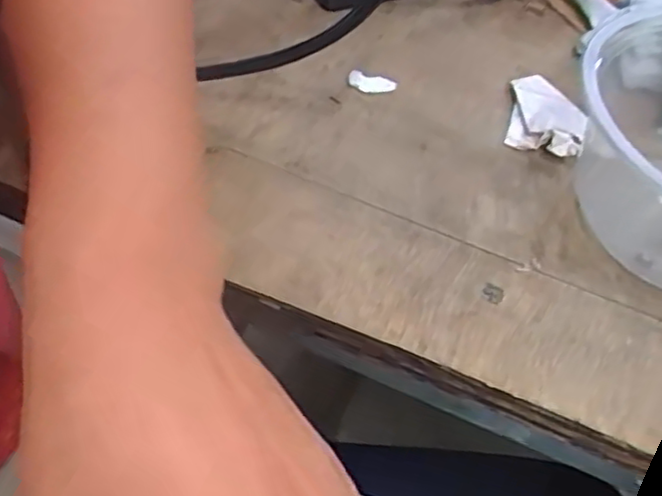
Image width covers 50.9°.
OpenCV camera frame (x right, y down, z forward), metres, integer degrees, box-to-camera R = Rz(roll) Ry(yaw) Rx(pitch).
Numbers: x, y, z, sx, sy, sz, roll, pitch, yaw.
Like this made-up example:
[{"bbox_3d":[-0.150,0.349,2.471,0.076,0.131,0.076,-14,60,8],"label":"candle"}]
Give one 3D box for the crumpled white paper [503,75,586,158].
[{"bbox_3d":[0.090,-0.058,0.292,0.028,0.009,0.048,14,52,2],"label":"crumpled white paper"}]

